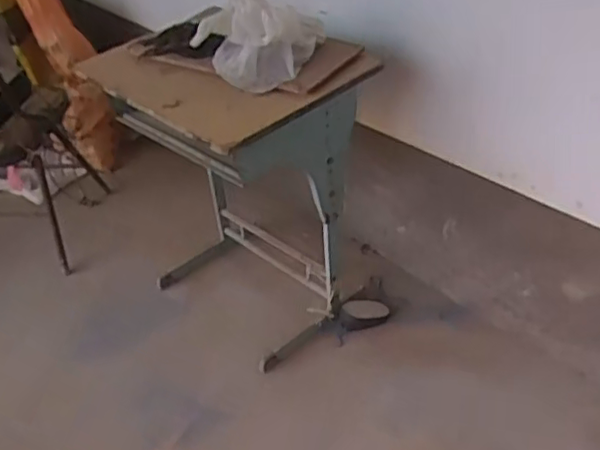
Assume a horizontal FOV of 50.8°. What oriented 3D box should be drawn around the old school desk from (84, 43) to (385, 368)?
[{"bbox_3d":[-0.170,-0.103,1.906,0.672,0.829,0.601,26,46,33],"label":"old school desk"}]

